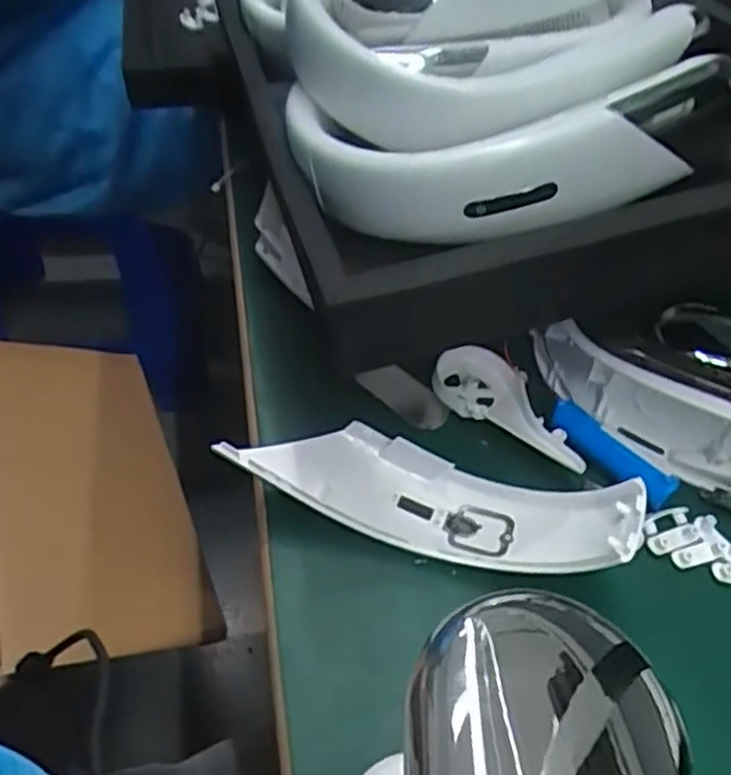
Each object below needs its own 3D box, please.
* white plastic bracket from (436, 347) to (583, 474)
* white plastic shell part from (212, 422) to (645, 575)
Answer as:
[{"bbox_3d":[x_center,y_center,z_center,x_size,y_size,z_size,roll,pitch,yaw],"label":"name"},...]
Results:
[{"bbox_3d":[0.078,0.011,0.398,0.091,0.020,0.043,35,55,23],"label":"white plastic bracket"},{"bbox_3d":[0.028,0.045,0.341,0.174,0.037,0.055,19,50,12],"label":"white plastic shell part"}]

